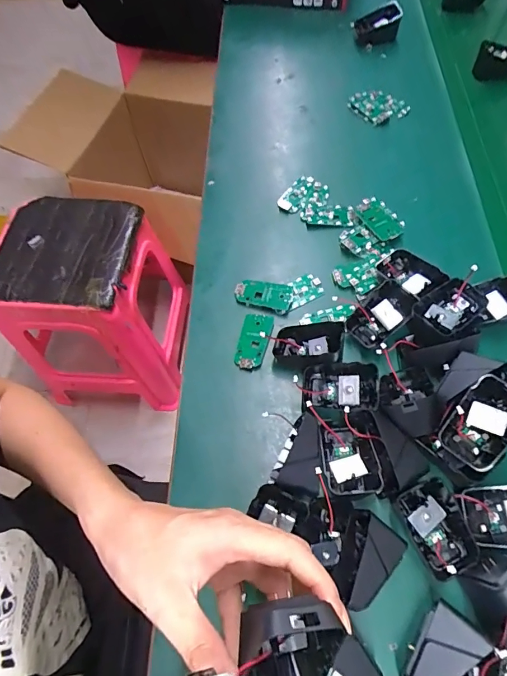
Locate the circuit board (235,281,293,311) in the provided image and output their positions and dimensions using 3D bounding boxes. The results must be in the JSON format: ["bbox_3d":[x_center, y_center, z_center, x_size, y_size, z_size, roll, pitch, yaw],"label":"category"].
[{"bbox_3d":[0.011,-0.048,0.453,0.063,0.008,0.030,12,63,19],"label":"circuit board"}]

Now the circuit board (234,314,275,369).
[{"bbox_3d":[-0.001,0.003,0.427,0.029,0.009,0.060,12,63,12],"label":"circuit board"}]

